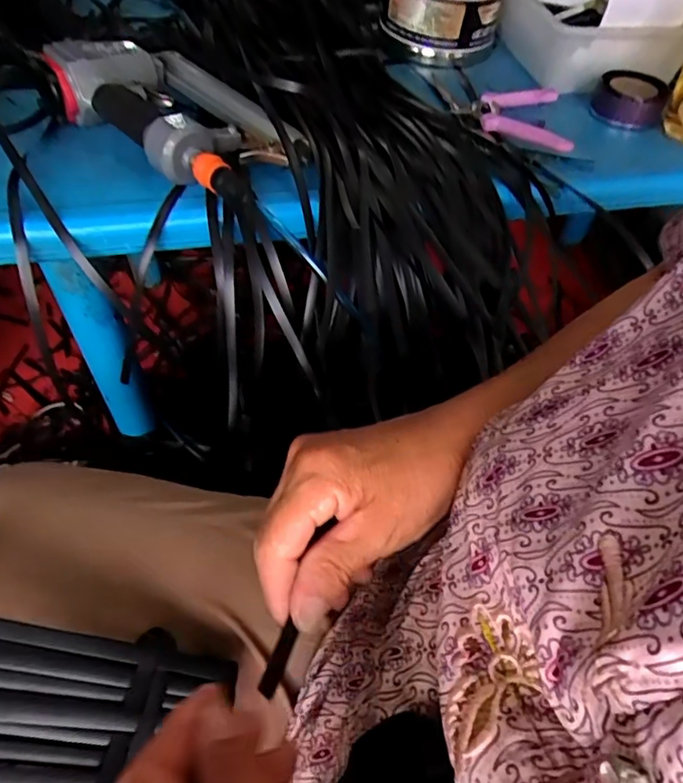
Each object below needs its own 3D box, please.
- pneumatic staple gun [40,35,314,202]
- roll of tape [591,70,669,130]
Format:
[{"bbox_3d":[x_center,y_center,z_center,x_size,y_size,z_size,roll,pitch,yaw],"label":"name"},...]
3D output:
[{"bbox_3d":[-0.152,-0.260,0.526,0.145,0.061,0.236,-36,63,-29],"label":"pneumatic staple gun"},{"bbox_3d":[0.336,-0.342,0.650,0.076,0.040,0.076,3,52,-4],"label":"roll of tape"}]

